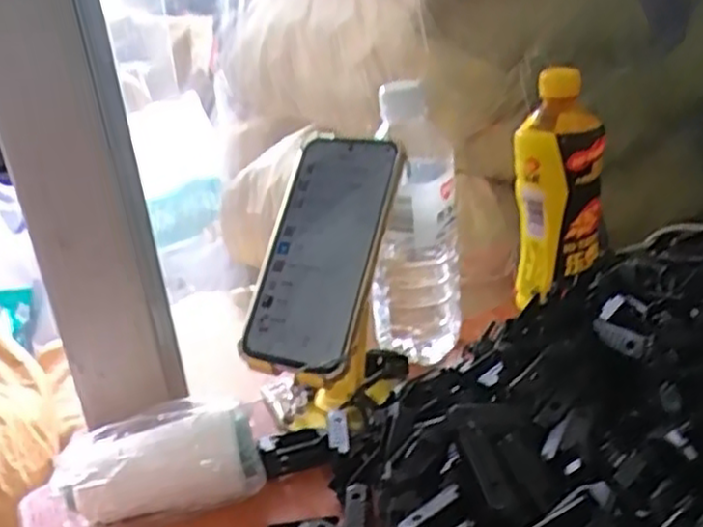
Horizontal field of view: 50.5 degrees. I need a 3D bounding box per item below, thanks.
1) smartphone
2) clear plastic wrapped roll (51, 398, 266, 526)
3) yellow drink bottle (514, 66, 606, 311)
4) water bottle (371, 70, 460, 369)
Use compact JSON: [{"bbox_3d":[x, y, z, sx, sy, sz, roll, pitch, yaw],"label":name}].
[{"bbox_3d":[-0.020,-0.008,0.504,0.082,0.016,0.169,6,72,25],"label":"smartphone"},{"bbox_3d":[-0.119,0.125,0.457,0.121,0.053,0.054,-12,25,-11],"label":"clear plastic wrapped roll"},{"bbox_3d":[0.170,-0.067,0.611,0.067,0.169,0.073,1,25,16],"label":"yellow drink bottle"},{"bbox_3d":[0.047,-0.025,0.562,0.069,0.213,0.058,-10,24,-7],"label":"water bottle"}]

